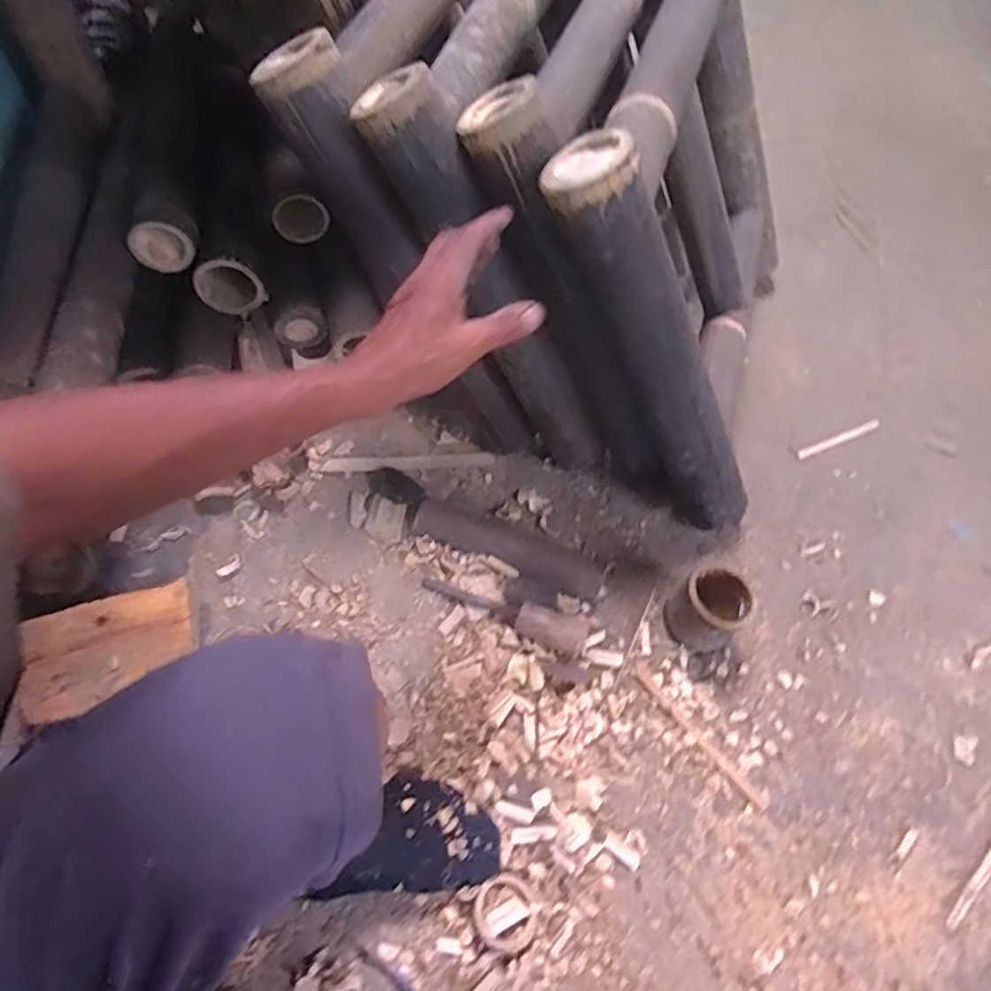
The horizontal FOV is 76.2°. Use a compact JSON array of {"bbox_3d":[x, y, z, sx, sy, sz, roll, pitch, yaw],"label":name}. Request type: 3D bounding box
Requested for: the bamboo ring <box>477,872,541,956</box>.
[{"bbox_3d":[0.011,0.403,0.610,0.059,0.013,0.065,-17,64,-13],"label":"bamboo ring"}]

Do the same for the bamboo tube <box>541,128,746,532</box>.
[{"bbox_3d":[0.185,-0.124,0.663,0.070,0.483,0.078,5,55,38],"label":"bamboo tube"}]

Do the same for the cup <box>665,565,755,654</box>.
[{"bbox_3d":[0.249,0.139,0.743,0.083,0.091,0.073,36,65,15],"label":"cup"}]

